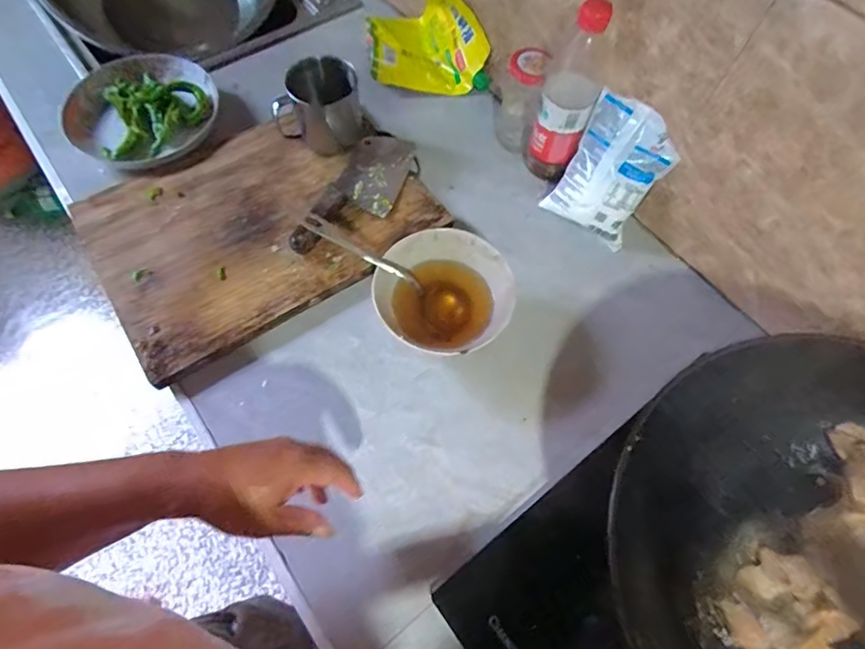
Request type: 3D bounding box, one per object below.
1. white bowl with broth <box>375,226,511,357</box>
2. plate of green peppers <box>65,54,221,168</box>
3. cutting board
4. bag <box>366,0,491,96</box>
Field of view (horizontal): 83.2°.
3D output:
[{"bbox_3d":[0.012,-0.032,0.548,0.142,0.075,0.124,4,64,0],"label":"white bowl with broth"},{"bbox_3d":[-0.412,-0.296,0.695,0.200,0.053,0.201,0,67,0],"label":"plate of green peppers"},{"bbox_3d":[-0.213,-0.130,0.614,0.396,0.029,0.281,-28,69,-11],"label":"cutting board"},{"bbox_3d":[-0.007,-0.411,0.719,0.168,0.105,0.099,-1,65,-3],"label":"bag"}]

